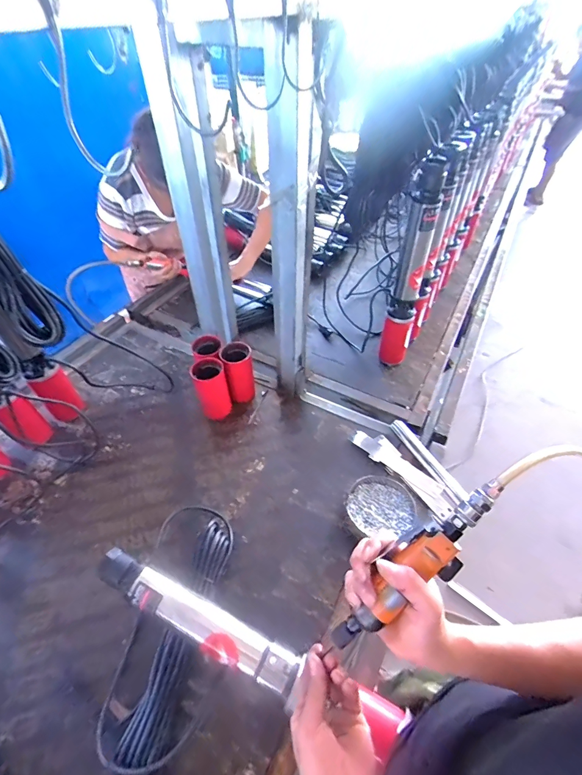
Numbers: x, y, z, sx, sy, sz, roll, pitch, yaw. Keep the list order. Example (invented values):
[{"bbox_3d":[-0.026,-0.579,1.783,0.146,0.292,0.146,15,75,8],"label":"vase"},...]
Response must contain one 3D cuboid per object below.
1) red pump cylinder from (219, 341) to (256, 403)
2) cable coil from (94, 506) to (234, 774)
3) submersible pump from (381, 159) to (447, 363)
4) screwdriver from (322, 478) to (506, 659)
[{"bbox_3d":[-0.136,-0.030,0.947,0.077,0.163,0.080,-8,47,-8],"label":"red pump cylinder"},{"bbox_3d":[-0.197,0.396,0.614,0.142,0.047,0.389,4,47,3],"label":"cable coil"},{"bbox_3d":[0.298,-0.271,0.907,0.090,0.523,0.071,15,48,13],"label":"submersible pump"},{"bbox_3d":[0.128,0.187,0.362,0.238,0.034,0.044,-50,56,7],"label":"screwdriver"}]

